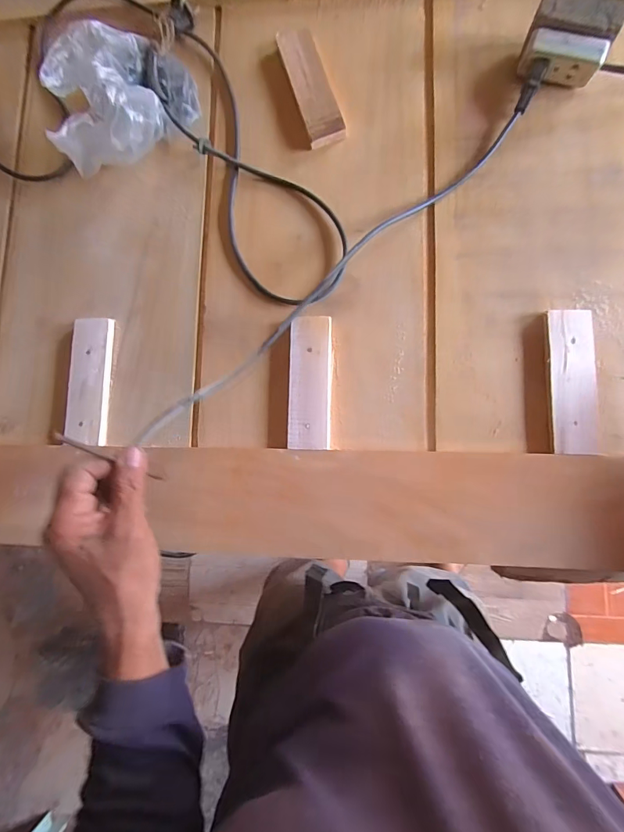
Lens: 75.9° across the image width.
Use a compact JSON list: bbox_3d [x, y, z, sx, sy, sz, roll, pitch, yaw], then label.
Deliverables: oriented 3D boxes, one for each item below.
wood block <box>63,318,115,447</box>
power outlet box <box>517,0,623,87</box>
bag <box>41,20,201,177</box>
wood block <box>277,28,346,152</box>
[{"bbox_3d":[-0.265,-0.041,0.479,0.047,0.018,0.147,-1,83,7],"label":"wood block"},{"bbox_3d":[0.274,-0.399,0.431,0.082,0.065,0.054,18,86,8],"label":"power outlet box"},{"bbox_3d":[-0.227,-0.377,0.470,0.153,0.105,0.184,2,83,7],"label":"bag"},{"bbox_3d":[-0.001,-0.405,0.490,0.044,0.015,0.157,-18,81,4],"label":"wood block"}]

